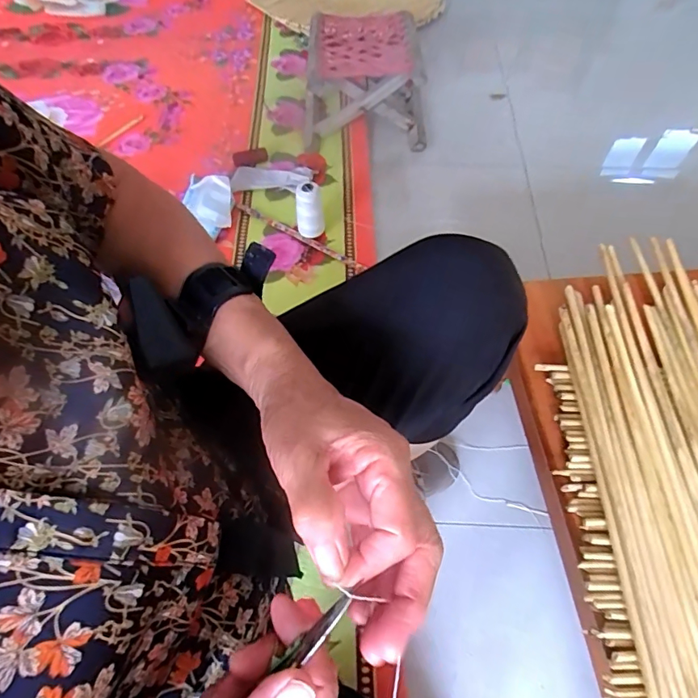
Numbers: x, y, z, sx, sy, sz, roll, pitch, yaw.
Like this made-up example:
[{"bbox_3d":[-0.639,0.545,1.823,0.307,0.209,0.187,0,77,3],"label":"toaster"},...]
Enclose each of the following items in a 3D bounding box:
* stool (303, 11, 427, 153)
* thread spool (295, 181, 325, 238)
[{"bbox_3d":[0.039,-0.588,1.037,0.283,0.180,0.205,8,60,5],"label":"stool"},{"bbox_3d":[-0.076,-0.267,0.899,0.049,0.117,0.050,0,60,1],"label":"thread spool"}]

